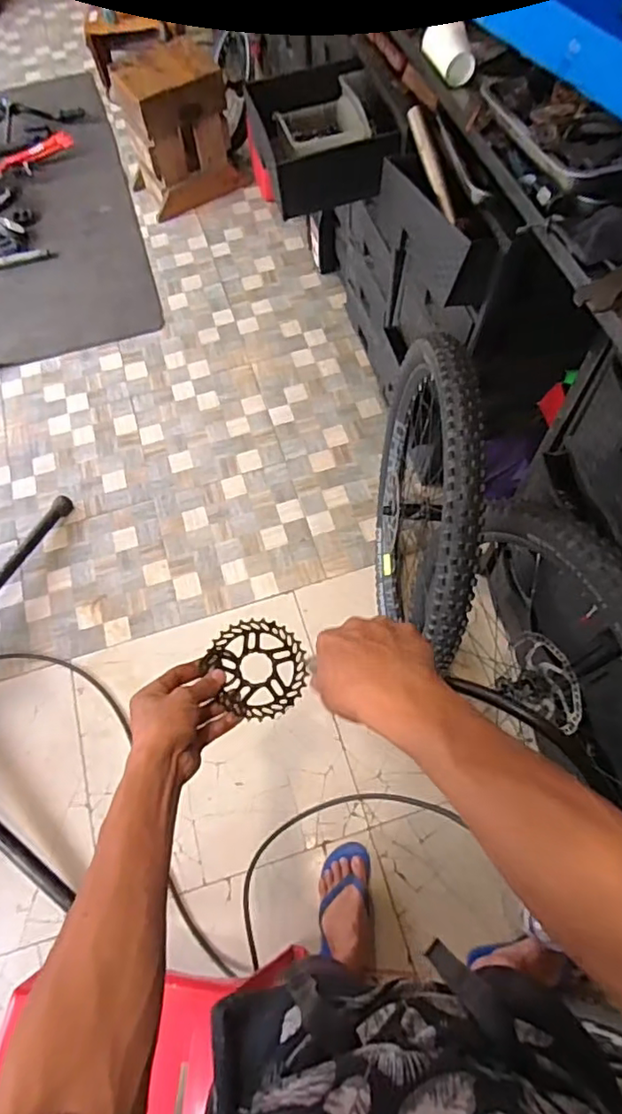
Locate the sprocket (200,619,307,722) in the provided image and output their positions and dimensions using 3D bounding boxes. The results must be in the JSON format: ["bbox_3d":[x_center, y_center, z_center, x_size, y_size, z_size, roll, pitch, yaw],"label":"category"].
[{"bbox_3d":[-0.058,0.117,0.626,0.105,0.012,0.102,0,67,0],"label":"sprocket"}]

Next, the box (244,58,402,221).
[{"bbox_3d":[0.023,-0.924,1.284,0.289,0.125,0.329,-16,66,-4],"label":"box"}]

